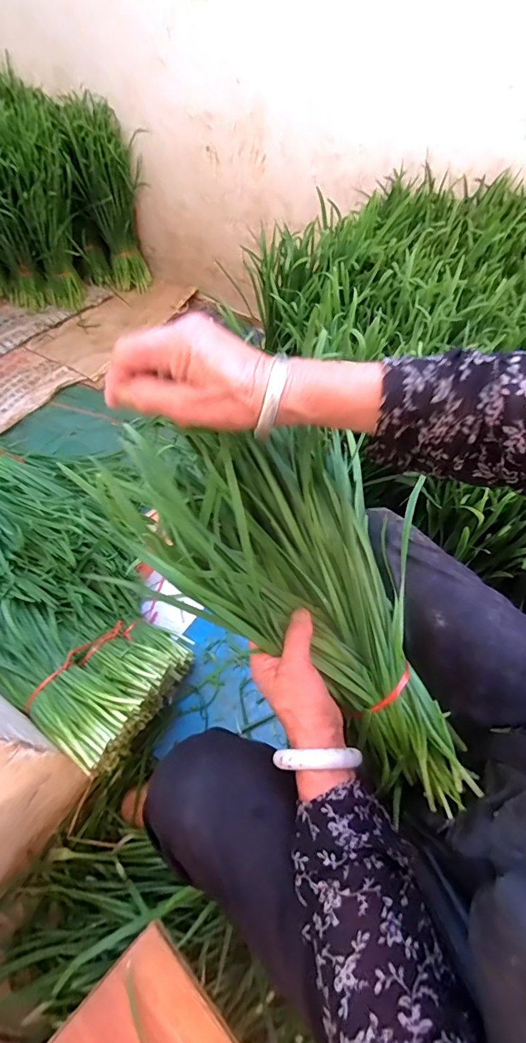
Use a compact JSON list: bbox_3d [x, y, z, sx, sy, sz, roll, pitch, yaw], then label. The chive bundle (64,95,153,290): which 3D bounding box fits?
[{"bbox_3d":[-0.492,-1.039,1.425,0.168,0.468,0.161,-15,59,-9],"label":"chive bundle"}]

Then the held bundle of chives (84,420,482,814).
[{"bbox_3d":[0.070,0.062,0.419,0.408,0.065,0.210,44,63,-11],"label":"held bundle of chives"}]

